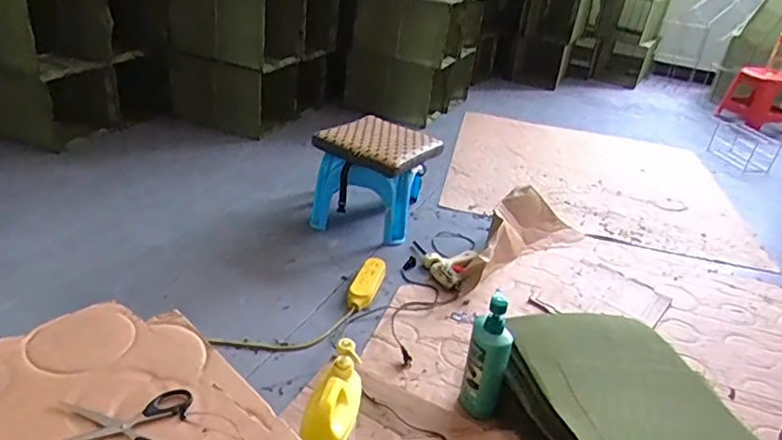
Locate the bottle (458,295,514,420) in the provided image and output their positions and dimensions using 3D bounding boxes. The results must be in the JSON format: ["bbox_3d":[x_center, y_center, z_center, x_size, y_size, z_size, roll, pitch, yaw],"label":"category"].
[{"bbox_3d":[0.184,0.272,1.110,0.078,0.273,0.059,15,30,14],"label":"bottle"}]

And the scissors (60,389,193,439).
[{"bbox_3d":[-0.288,0.216,0.618,0.134,0.013,0.098,6,29,-2],"label":"scissors"}]

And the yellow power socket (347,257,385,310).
[{"bbox_3d":[-0.059,0.156,1.473,0.068,0.042,0.193,13,29,10],"label":"yellow power socket"}]

